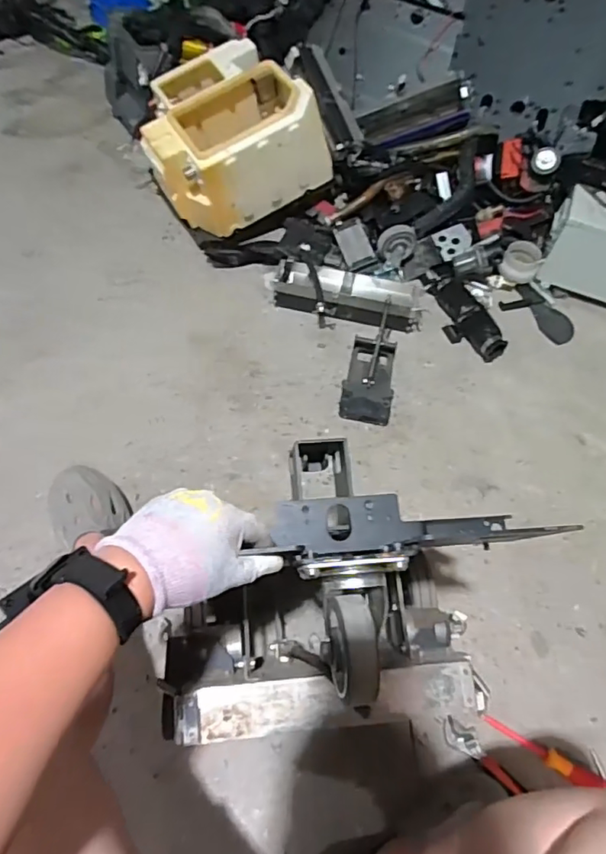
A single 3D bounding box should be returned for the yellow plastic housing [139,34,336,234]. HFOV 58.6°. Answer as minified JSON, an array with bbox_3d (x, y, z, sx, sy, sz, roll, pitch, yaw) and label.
[{"bbox_3d":[-0.204,-0.762,1.416,0.419,0.262,0.406,-25,62,-17],"label":"yellow plastic housing"}]

